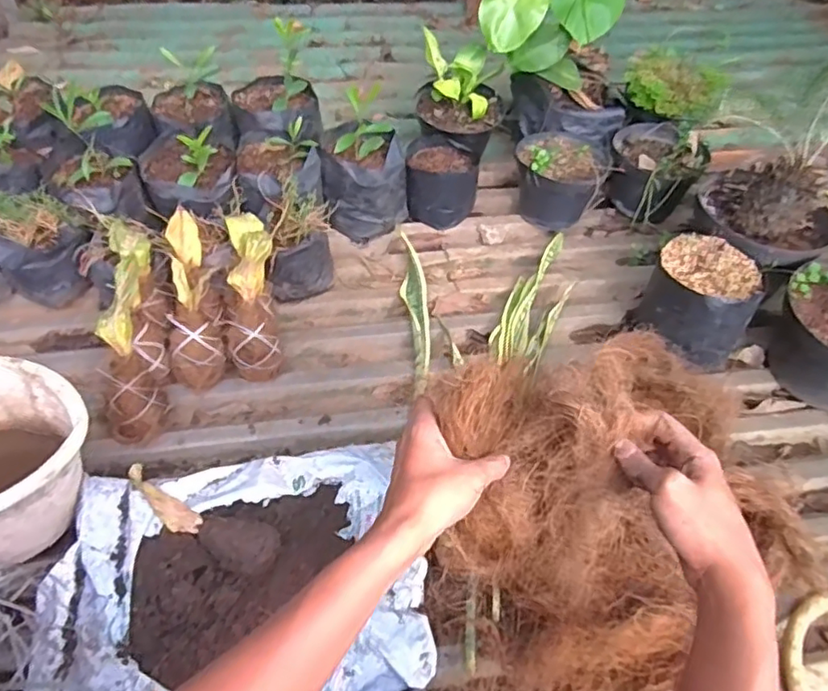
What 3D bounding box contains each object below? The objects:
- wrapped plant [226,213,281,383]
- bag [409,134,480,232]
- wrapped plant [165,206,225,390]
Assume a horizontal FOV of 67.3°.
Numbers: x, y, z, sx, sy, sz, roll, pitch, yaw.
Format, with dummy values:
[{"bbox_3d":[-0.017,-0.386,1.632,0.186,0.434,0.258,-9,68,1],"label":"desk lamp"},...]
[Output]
[{"bbox_3d":[-0.246,-0.075,0.936,0.078,0.101,0.255,-4,89,-6],"label":"wrapped plant"},{"bbox_3d":[0.051,-0.309,1.185,0.130,0.112,0.136,3,54,-4],"label":"bag"},{"bbox_3d":[-0.327,-0.069,0.911,0.077,0.071,0.263,-7,88,-9],"label":"wrapped plant"}]

